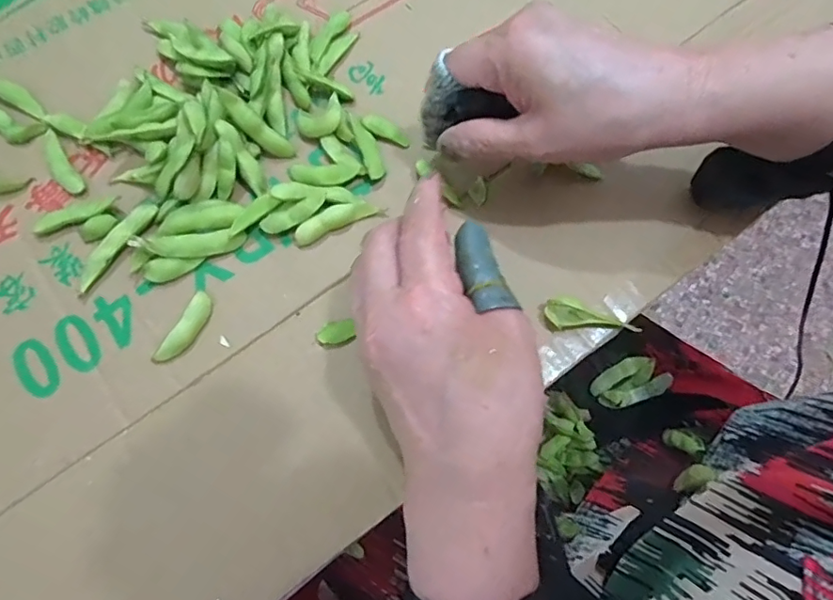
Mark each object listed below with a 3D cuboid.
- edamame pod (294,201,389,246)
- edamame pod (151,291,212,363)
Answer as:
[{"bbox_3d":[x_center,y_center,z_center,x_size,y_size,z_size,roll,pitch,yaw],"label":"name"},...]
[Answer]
[{"bbox_3d":[-0.045,-0.047,0.304,0.054,0.009,0.014,-21,75,-6],"label":"edamame pod"},{"bbox_3d":[-0.125,0.016,0.284,0.012,0.008,0.043,29,76,8],"label":"edamame pod"}]

